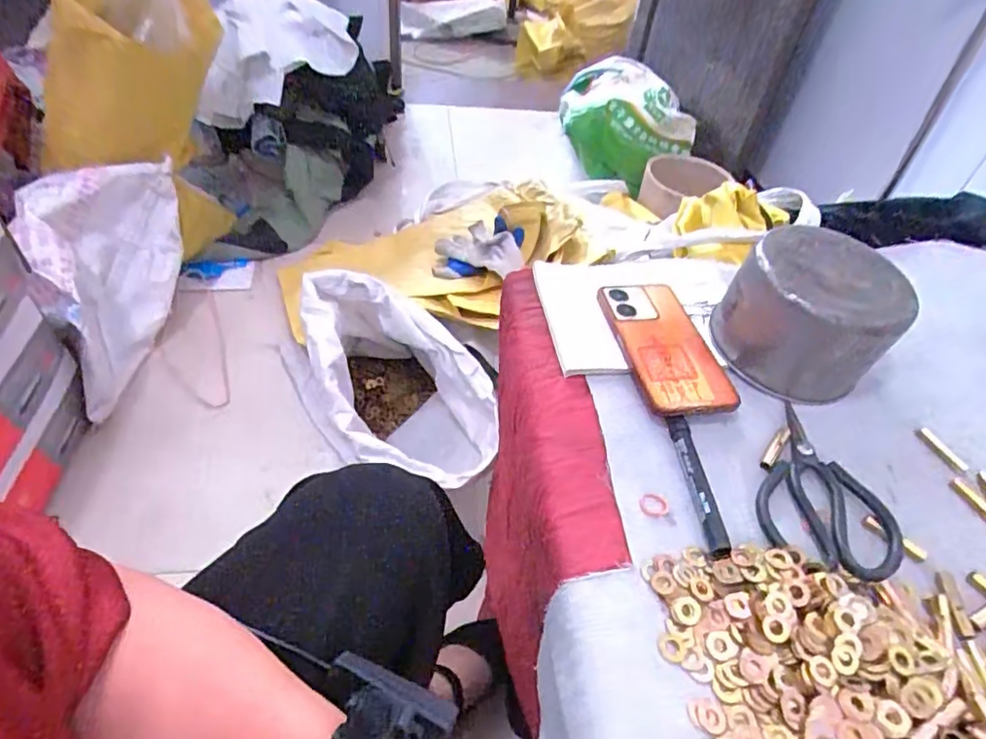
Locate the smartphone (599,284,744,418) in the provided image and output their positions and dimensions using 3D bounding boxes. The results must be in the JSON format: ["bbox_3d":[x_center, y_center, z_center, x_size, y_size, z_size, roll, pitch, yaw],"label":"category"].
[{"bbox_3d":[0.153,-0.024,0.522,0.076,0.011,0.160,-7,48,-6],"label":"smartphone"}]

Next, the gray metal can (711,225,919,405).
[{"bbox_3d":[0.285,-0.050,0.517,0.122,0.099,0.129,4,47,-4],"label":"gray metal can"}]

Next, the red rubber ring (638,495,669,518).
[{"bbox_3d":[0.121,0.102,0.431,0.021,0.004,0.018,2,47,-5],"label":"red rubber ring"}]

